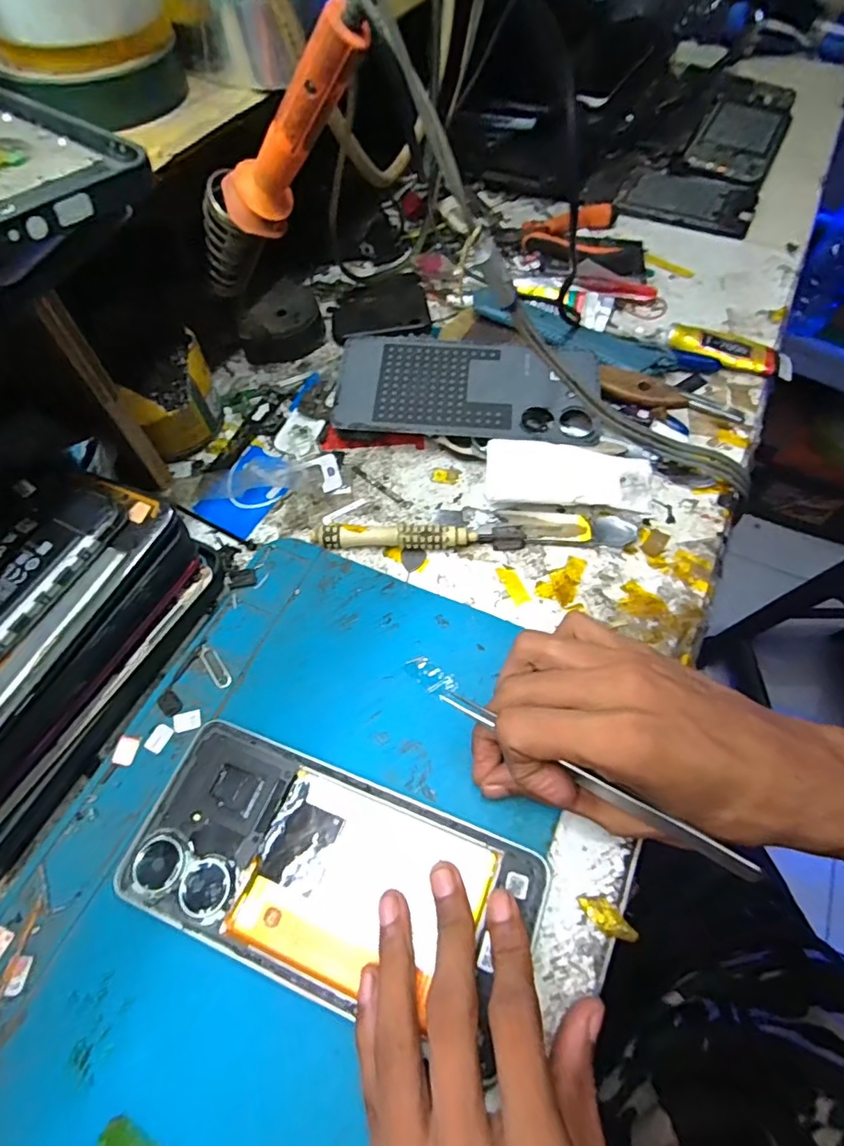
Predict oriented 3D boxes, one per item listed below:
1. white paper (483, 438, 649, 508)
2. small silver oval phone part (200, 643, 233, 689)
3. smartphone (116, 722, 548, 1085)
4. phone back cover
[{"bbox_3d":[0.086,-0.056,0.320,0.097,0.023,0.035,1,60,0],"label":"white paper"},{"bbox_3d":[-0.106,0.047,0.281,0.009,0.004,0.028,-32,65,-17],"label":"small silver oval phone part"},{"bbox_3d":[-0.040,0.124,0.227,0.165,0.007,0.076,19,62,10],"label":"smartphone"},{"bbox_3d":[0.029,-0.118,0.349,0.163,0.006,0.077,3,68,3],"label":"phone back cover"}]

